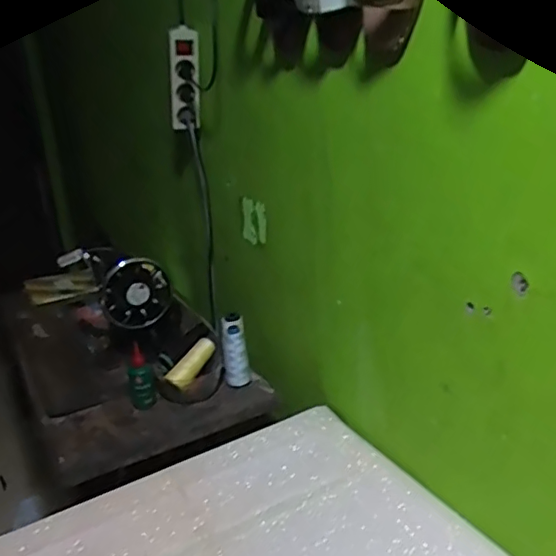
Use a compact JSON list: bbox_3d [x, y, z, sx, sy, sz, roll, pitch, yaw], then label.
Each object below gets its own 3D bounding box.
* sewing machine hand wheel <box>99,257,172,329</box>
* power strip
[{"bbox_3d":[-0.274,0.028,1.111,0.132,0.127,0.056,-14,24,-25],"label":"sewing machine hand wheel"},{"bbox_3d":[-0.173,-0.366,1.078,0.048,0.184,0.041,-15,44,-23],"label":"power strip"}]

